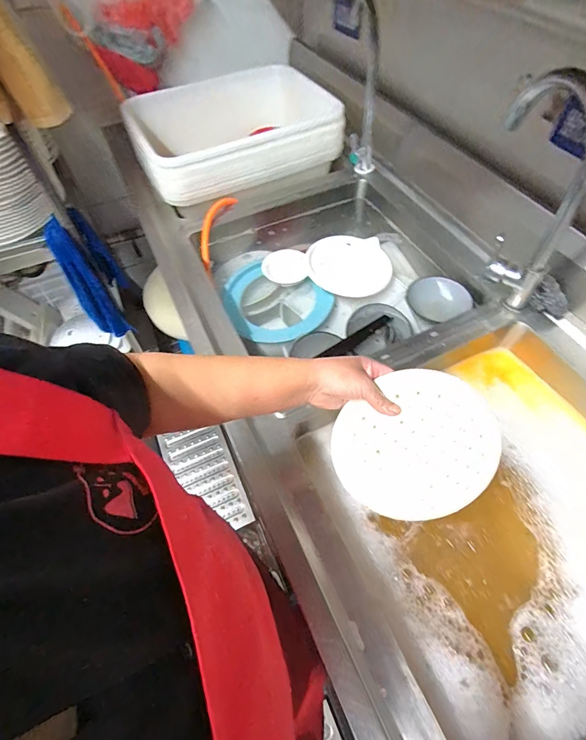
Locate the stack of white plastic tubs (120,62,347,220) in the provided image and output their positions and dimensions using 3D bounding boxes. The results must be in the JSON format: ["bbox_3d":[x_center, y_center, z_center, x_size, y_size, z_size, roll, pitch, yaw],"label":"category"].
[{"bbox_3d":[-0.161,-0.656,1.053,0.536,0.150,0.438,-18,58,-10],"label":"stack of white plastic tubs"}]

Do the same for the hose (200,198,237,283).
[{"bbox_3d":[-0.195,-0.331,0.912,0.057,0.019,0.219,17,79,-14],"label":"hose"}]

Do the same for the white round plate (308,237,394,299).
[{"bbox_3d":[0.136,-0.248,0.876,0.206,0.039,0.162,-13,57,-7],"label":"white round plate"}]

